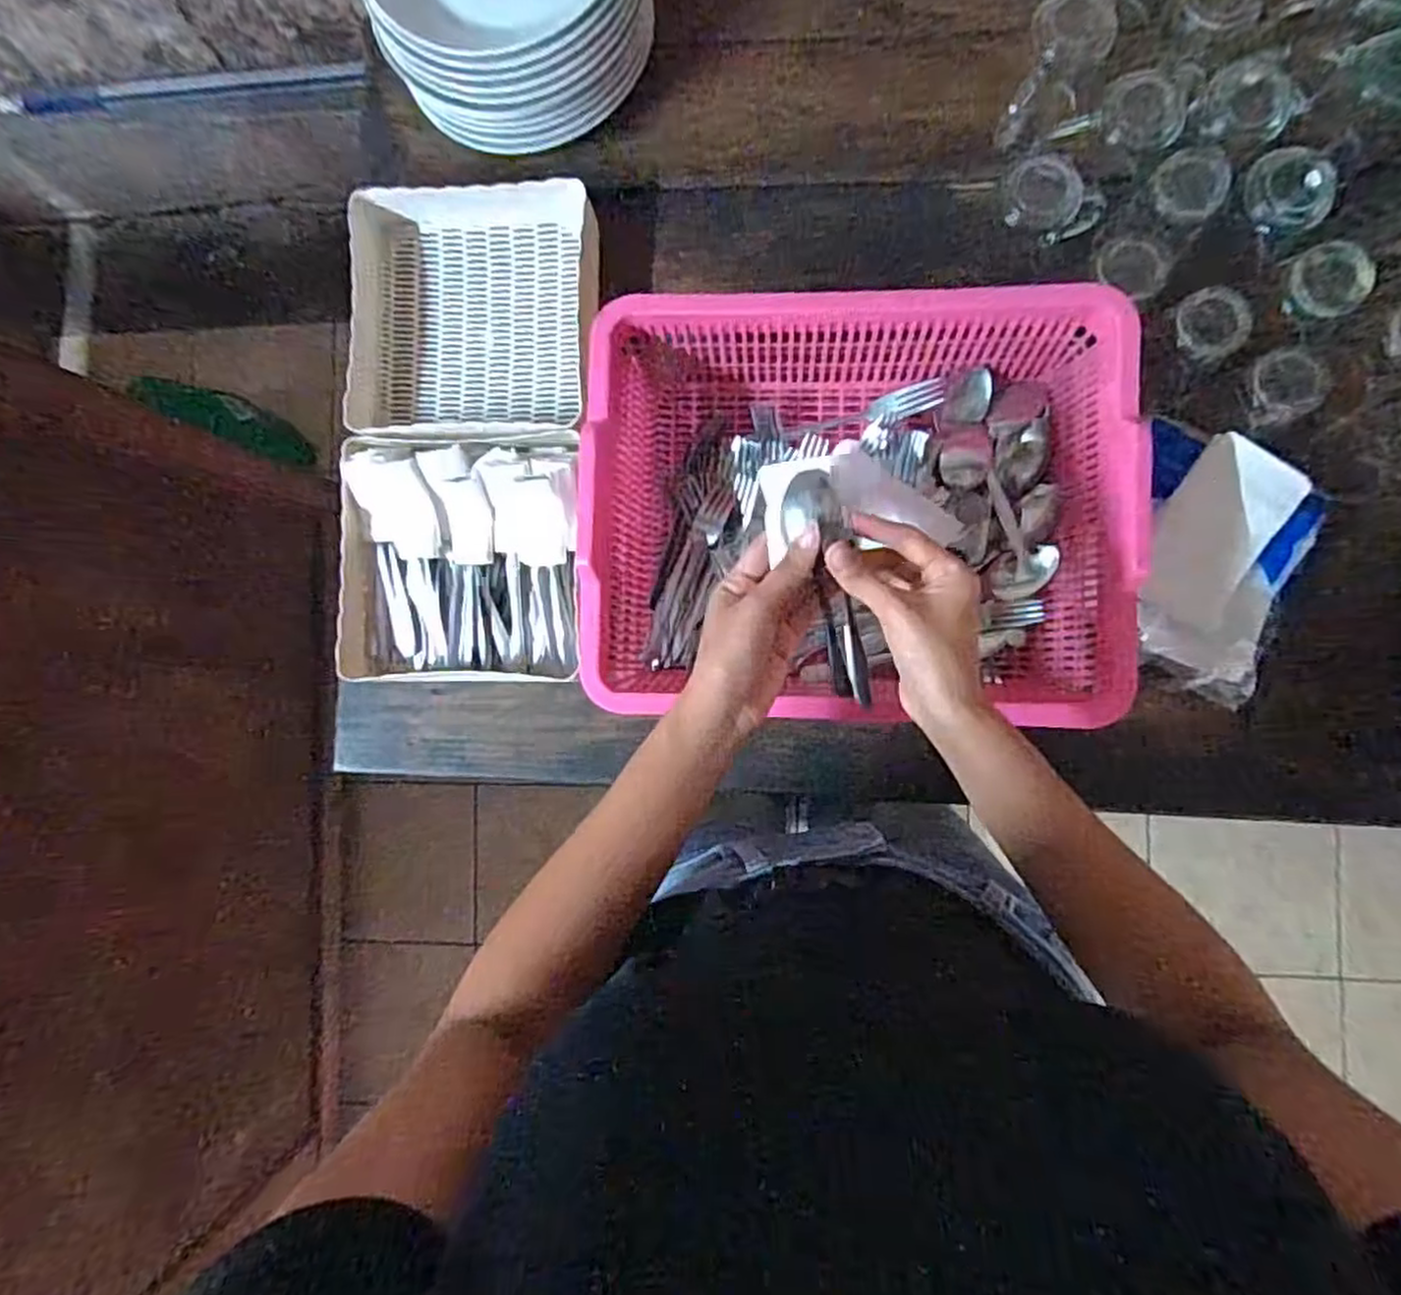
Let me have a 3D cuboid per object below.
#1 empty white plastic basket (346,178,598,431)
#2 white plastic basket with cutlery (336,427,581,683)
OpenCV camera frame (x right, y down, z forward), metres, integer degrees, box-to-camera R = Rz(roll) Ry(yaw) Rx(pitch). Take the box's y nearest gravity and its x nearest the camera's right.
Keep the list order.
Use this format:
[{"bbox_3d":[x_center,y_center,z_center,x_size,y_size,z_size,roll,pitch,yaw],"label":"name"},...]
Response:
[{"bbox_3d":[-0.199,-0.299,0.668,0.215,0.049,0.220,0,87,6],"label":"empty white plastic basket"},{"bbox_3d":[-0.206,-0.079,0.644,0.206,0.073,0.213,2,87,6],"label":"white plastic basket with cutlery"}]

